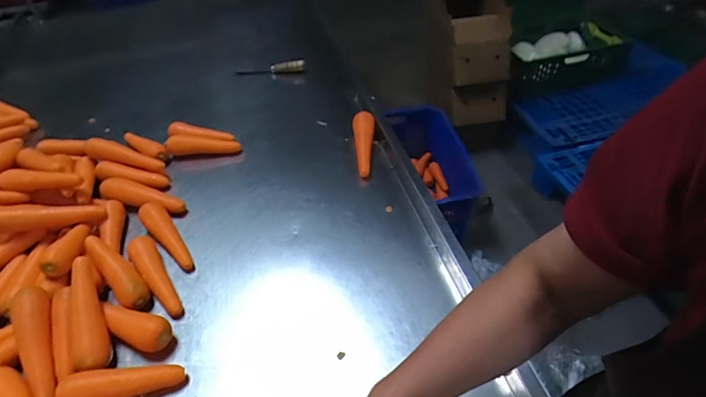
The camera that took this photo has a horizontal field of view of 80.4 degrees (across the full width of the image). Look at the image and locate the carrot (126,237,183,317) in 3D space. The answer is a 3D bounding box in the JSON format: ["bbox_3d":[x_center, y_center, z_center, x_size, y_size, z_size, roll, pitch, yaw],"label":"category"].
[{"bbox_3d":[-0.320,0.122,0.674,0.043,0.041,0.152,-30,50,-22],"label":"carrot"}]

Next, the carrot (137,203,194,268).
[{"bbox_3d":[-0.325,0.065,0.733,0.043,0.032,0.156,-36,67,-24],"label":"carrot"}]

